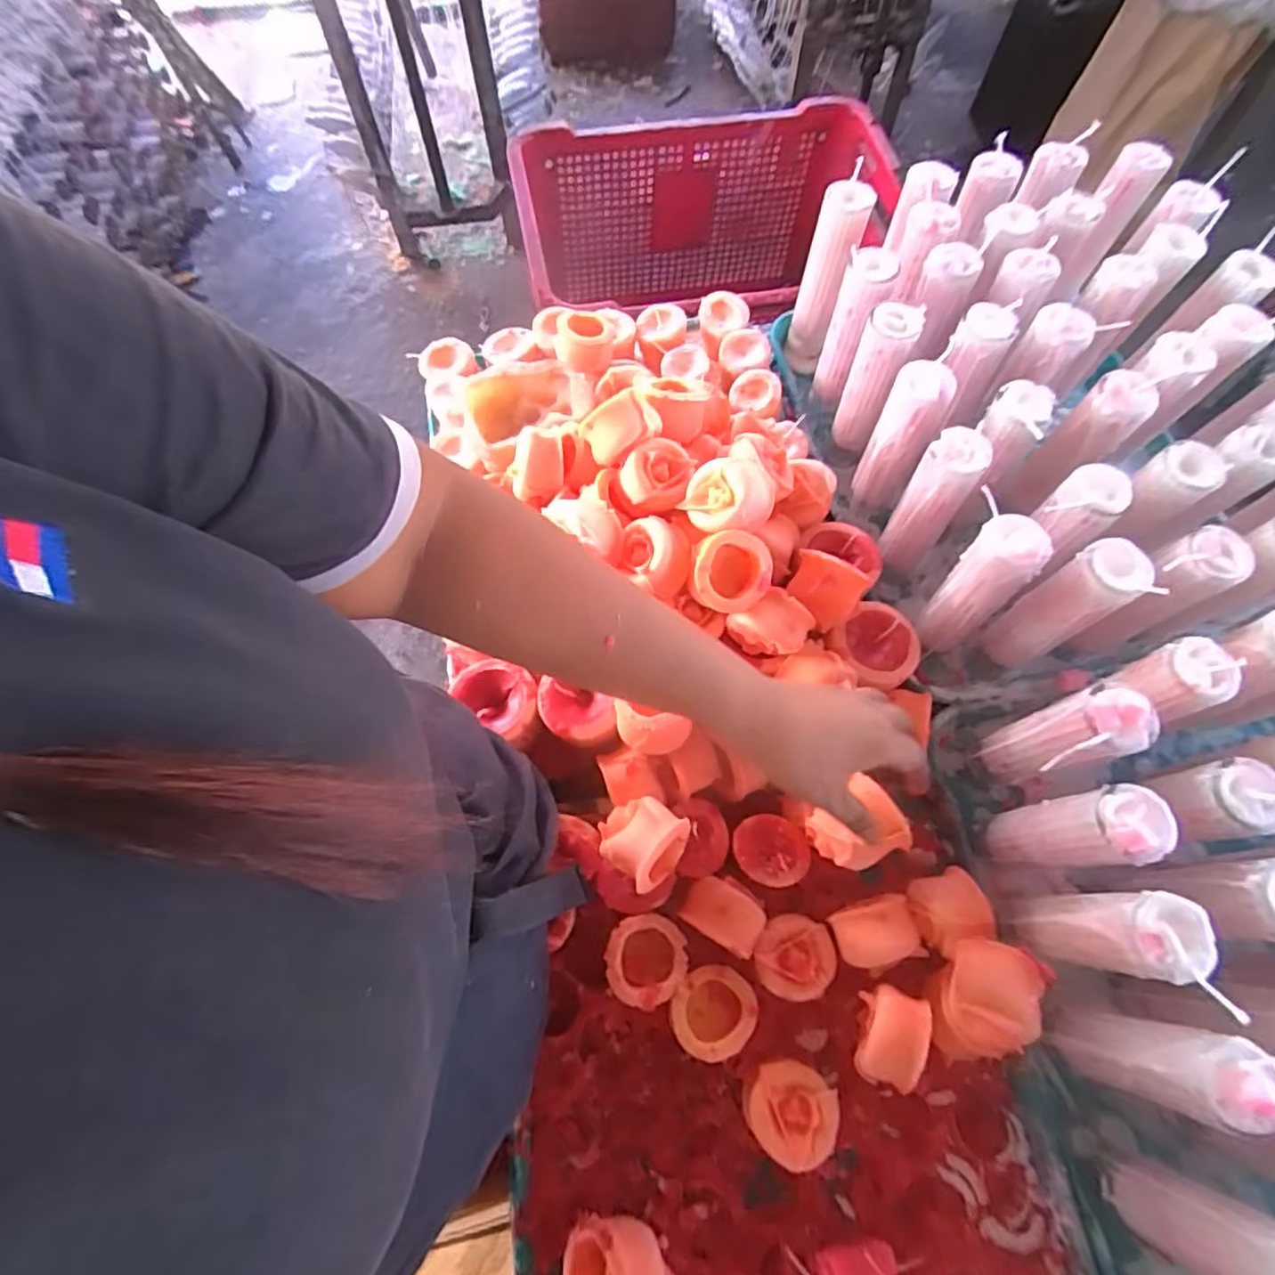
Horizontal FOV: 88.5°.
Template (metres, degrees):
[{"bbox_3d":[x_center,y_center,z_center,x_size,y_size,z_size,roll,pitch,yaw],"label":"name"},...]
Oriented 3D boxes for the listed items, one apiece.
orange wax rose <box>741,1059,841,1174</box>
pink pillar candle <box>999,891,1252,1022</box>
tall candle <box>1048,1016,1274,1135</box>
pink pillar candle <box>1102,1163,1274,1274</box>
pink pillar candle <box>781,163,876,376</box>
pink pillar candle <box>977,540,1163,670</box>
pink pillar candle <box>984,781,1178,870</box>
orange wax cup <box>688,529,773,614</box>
[{"bbox_3d":[0.097,0.301,0.419,0.054,0.035,0.052,-1,68,2],"label":"orange wax rose"},{"bbox_3d":[0.272,0.183,0.396,0.042,0.150,0.051,7,68,5],"label":"pink pillar candle"},{"bbox_3d":[0.285,0.233,0.363,0.034,0.135,0.039,11,69,7],"label":"tall candle"},{"bbox_3d":[0.304,0.310,0.338,0.034,0.142,0.037,-1,68,2],"label":"pink pillar candle"},{"bbox_3d":[0.176,-0.333,0.620,0.046,0.174,0.046,16,69,9],"label":"pink pillar candle"},{"bbox_3d":[0.300,-0.018,0.468,0.045,0.134,0.040,-17,68,-4],"label":"pink pillar candle"},{"bbox_3d":[0.268,0.124,0.411,0.040,0.134,0.042,-7,68,-1],"label":"pink pillar candle"},{"bbox_3d":[0.062,-0.047,0.463,0.055,0.033,0.055,9,98,-12],"label":"orange wax cup"}]

